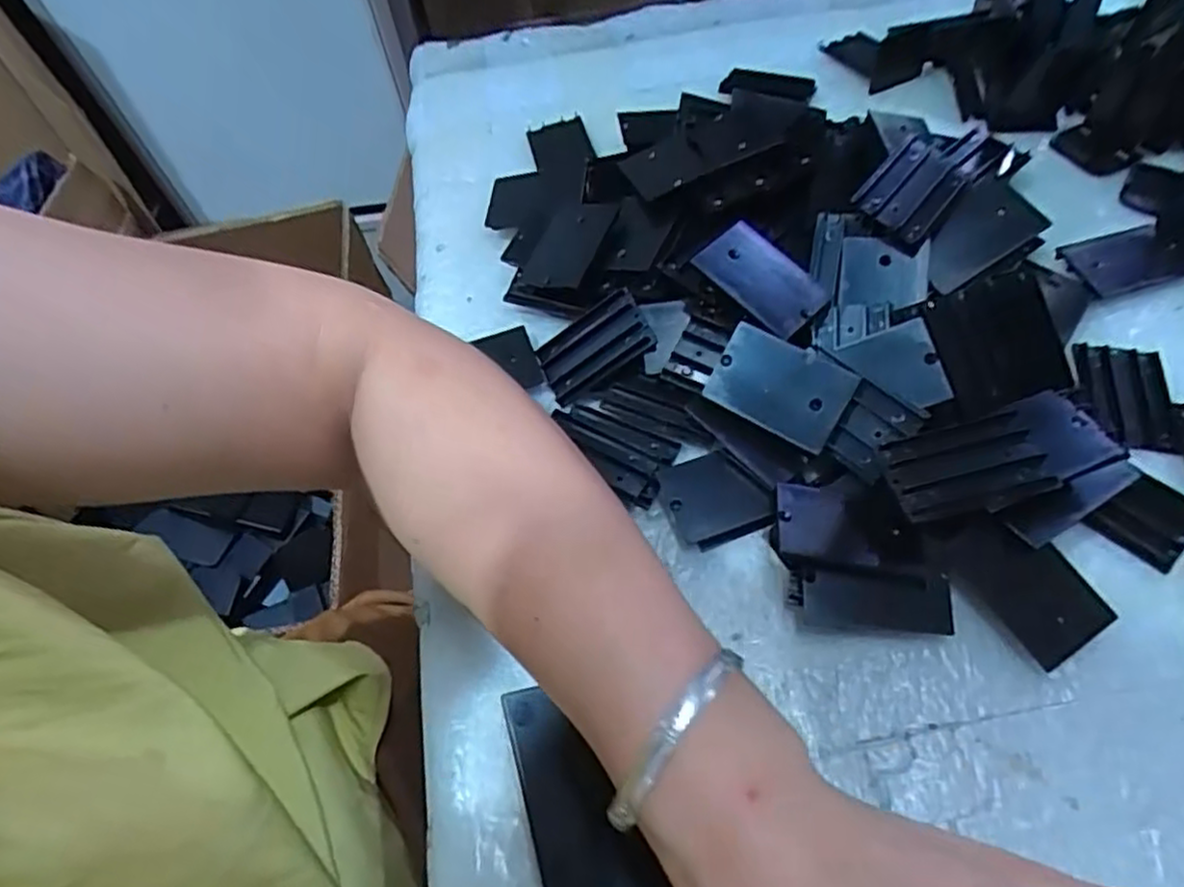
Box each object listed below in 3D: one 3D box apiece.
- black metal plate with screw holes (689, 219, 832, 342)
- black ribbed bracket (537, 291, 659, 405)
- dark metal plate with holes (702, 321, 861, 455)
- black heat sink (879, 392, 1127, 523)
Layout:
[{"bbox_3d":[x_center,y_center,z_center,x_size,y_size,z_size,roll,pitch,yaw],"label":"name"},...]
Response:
[{"bbox_3d":[0.074,-0.072,0.315,0.031,0.010,0.055,-44,73,-6],"label":"black metal plate with screw holes"},{"bbox_3d":[0.000,-0.046,0.341,0.055,0.006,0.037,-34,62,19],"label":"black ribbed bracket"},{"bbox_3d":[0.078,-0.024,0.301,0.054,0.005,0.036,30,96,18],"label":"dark metal plate with holes"},{"bbox_3d":[0.155,0.005,0.272,0.084,0.009,0.037,-17,59,-2],"label":"black heat sink"}]

